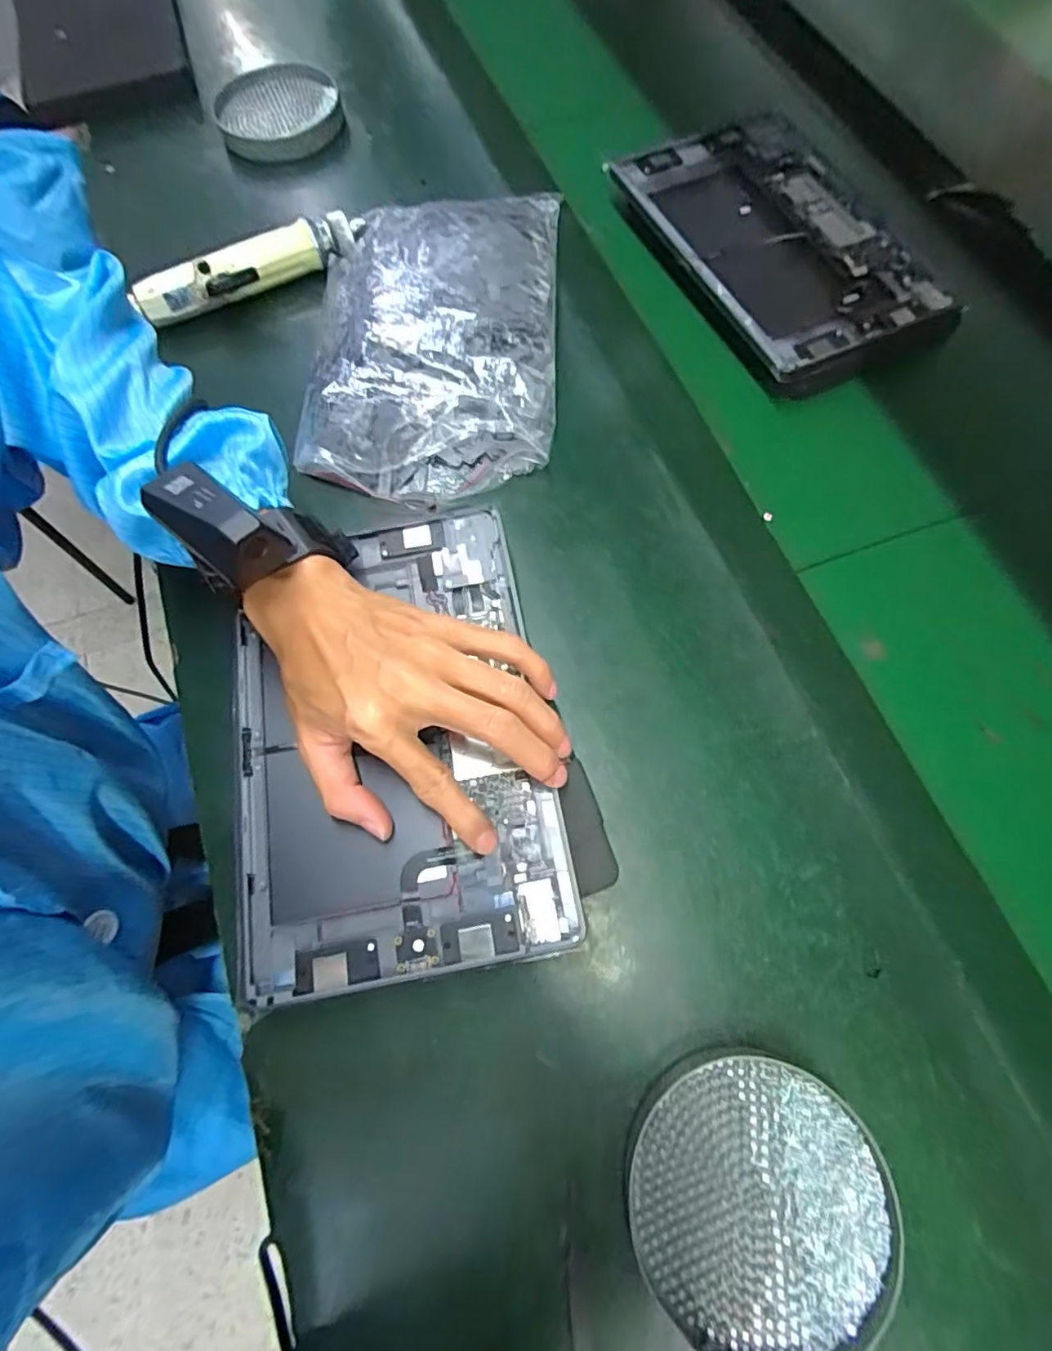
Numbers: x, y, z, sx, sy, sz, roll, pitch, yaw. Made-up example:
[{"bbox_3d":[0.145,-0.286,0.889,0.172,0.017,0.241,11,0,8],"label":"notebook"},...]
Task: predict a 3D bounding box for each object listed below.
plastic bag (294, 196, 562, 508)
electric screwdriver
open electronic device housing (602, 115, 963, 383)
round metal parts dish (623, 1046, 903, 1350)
[{"bbox_3d":[-0.065,-0.246,0.422,0.171,0.035,0.249,2,70,-1],"label":"plastic bag"},{"bbox_3d":[-0.207,-0.312,0.442,0.171,0.025,0.029,-23,72,-9],"label":"electric screwdriver"},{"bbox_3d":[0.197,-0.346,0.468,0.174,0.034,0.257,-25,73,-10],"label":"open electronic device housing"},{"bbox_3d":[0.104,0.234,0.260,0.111,0.013,0.110,0,70,-1],"label":"round metal parts dish"}]

